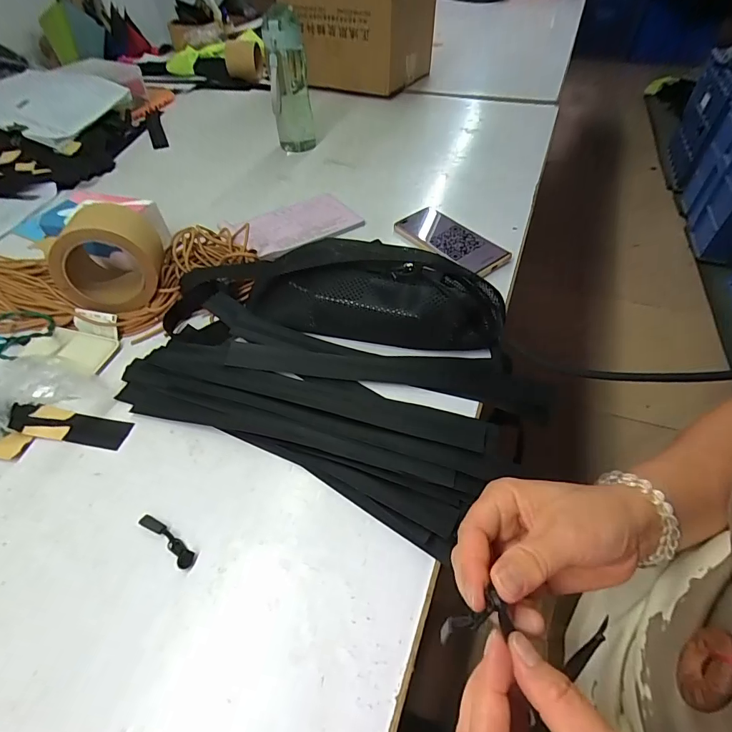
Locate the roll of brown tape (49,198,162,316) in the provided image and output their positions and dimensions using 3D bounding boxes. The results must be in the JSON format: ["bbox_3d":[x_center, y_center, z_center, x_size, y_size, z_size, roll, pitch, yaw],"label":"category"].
[{"bbox_3d":[-0.302,-0.123,0.485,0.107,0.102,0.091,-16,52,-12],"label":"roll of brown tape"}]

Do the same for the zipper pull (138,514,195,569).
[{"bbox_3d":[-0.160,0.139,0.328,0.061,0.004,0.014,28,56,22],"label":"zipper pull"}]

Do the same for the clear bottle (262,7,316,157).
[{"bbox_3d":[-0.137,-0.511,0.747,0.069,0.212,0.070,-4,50,-3],"label":"clear bottle"}]

